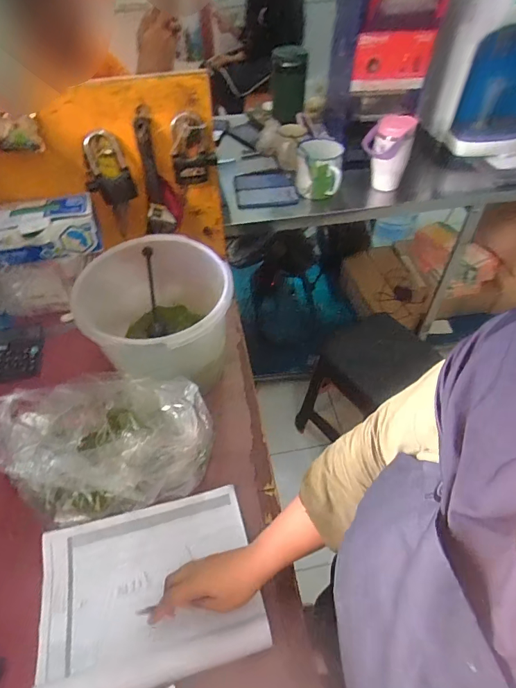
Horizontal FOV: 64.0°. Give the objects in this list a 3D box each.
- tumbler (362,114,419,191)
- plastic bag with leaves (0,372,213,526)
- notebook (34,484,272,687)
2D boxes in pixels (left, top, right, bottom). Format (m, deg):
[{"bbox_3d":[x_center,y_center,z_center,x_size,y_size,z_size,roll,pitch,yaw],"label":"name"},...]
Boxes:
[{"bbox_3d":[0.341,-0.499,1.108,0.124,0.193,0.108,12,52,11],"label":"tumbler"},{"bbox_3d":[-0.243,0.148,0.661,0.316,0.159,0.202,-12,52,-8],"label":"plastic bag with leaves"},{"bbox_3d":[-0.152,0.337,0.582,0.288,0.026,0.226,-11,47,-12],"label":"notebook"}]

